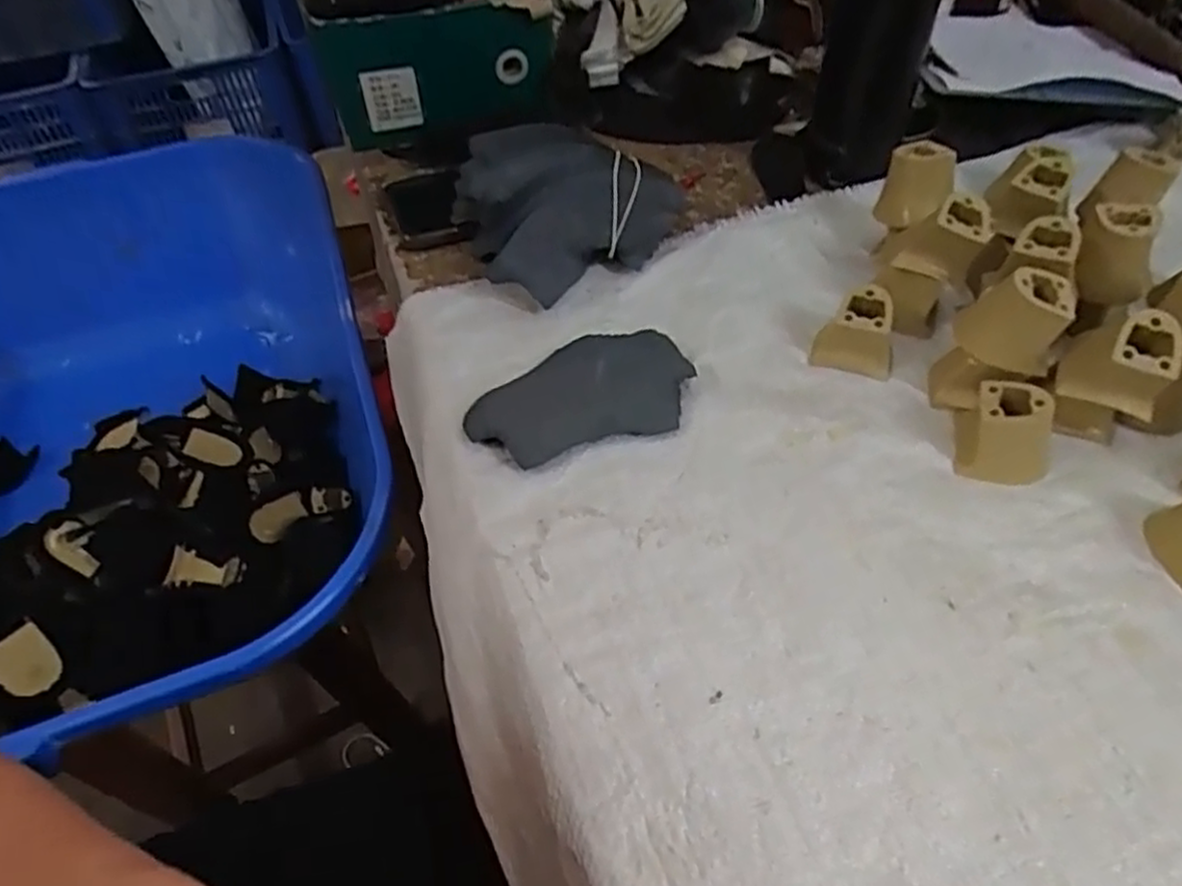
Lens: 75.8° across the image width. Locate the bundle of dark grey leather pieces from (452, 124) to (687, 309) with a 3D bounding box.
[{"bbox_3d":[-0.012,-0.154,0.483,0.136,0.063,0.117,-18,51,-11],"label":"bundle of dark grey leather pieces"}]

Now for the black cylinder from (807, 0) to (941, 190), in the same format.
[{"bbox_3d":[0.181,-0.265,0.470,0.063,0.208,0.048,12,52,13],"label":"black cylinder"}]

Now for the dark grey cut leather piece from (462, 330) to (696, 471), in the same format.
[{"bbox_3d":[-0.006,-0.025,0.411,0.122,0.011,0.070,-18,51,-11],"label":"dark grey cut leather piece"}]

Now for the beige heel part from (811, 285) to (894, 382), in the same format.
[{"bbox_3d":[0.149,-0.064,0.423,0.043,0.034,0.033,15,53,15],"label":"beige heel part"}]

